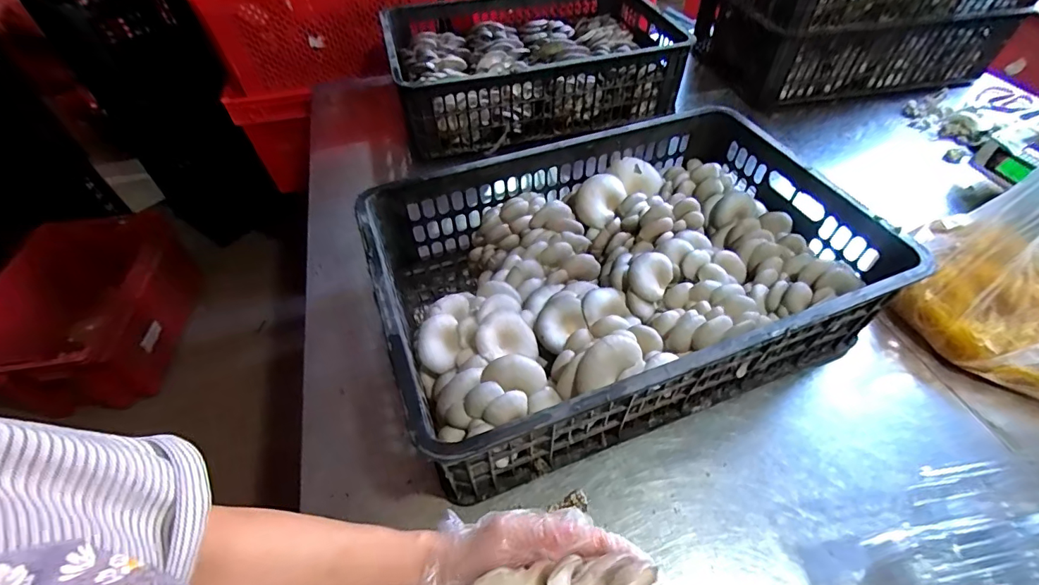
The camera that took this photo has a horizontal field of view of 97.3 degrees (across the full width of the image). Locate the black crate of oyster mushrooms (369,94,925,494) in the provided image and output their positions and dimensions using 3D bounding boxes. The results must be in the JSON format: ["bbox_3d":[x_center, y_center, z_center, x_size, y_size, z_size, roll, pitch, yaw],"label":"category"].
[{"bbox_3d":[0.128,-0.031,0.623,0.597,0.157,0.397,-17,51,-13],"label":"black crate of oyster mushrooms"}]

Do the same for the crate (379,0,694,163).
[{"bbox_3d":[0.025,-0.507,1.027,0.593,0.167,0.396,-13,51,-10],"label":"crate"}]

